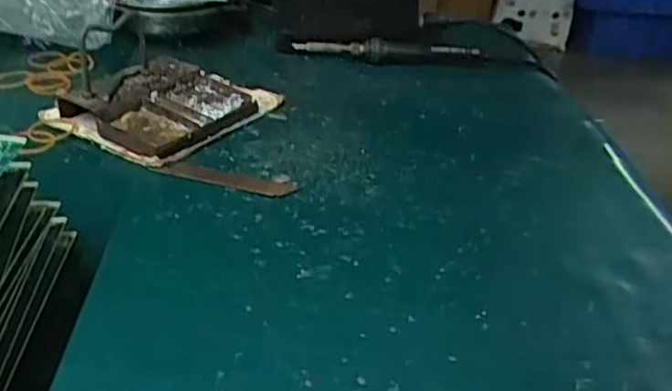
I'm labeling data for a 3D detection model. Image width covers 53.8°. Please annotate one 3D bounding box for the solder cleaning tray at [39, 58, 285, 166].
[{"bbox_3d":[-0.127,-0.075,0.514,0.109,0.028,0.142,21,34,24],"label":"solder cleaning tray"}]

